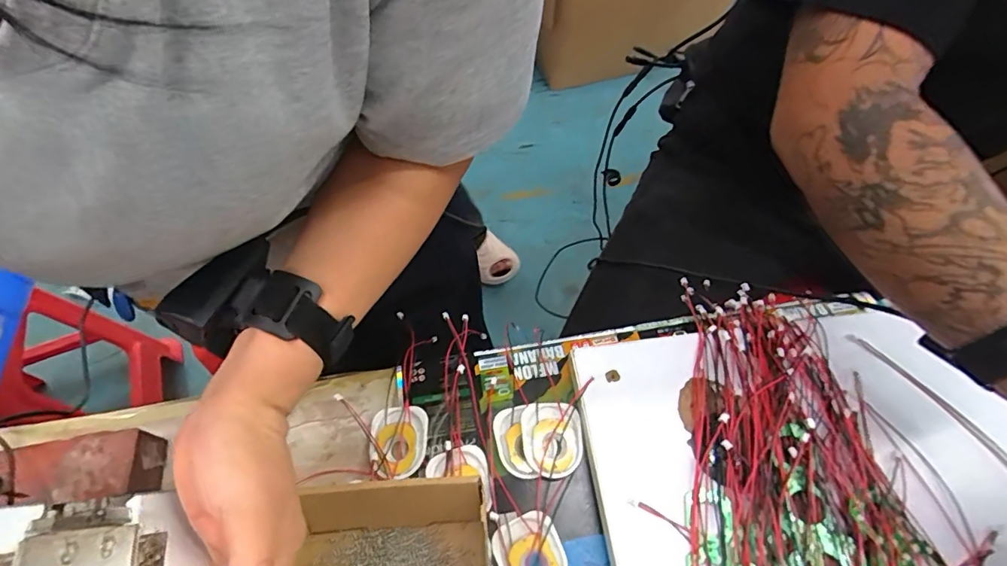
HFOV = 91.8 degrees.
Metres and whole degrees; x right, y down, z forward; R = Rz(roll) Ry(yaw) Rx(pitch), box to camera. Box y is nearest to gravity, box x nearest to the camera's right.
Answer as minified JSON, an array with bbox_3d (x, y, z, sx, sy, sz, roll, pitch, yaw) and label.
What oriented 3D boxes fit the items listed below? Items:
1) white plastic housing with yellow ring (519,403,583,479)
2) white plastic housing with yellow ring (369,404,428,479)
[{"bbox_3d":[0.040,0.126,0.394,0.049,0.014,0.056,-9,59,-4],"label":"white plastic housing with yellow ring"},{"bbox_3d":[-0.086,0.130,0.400,0.047,0.009,0.056,-5,59,-2],"label":"white plastic housing with yellow ring"}]

